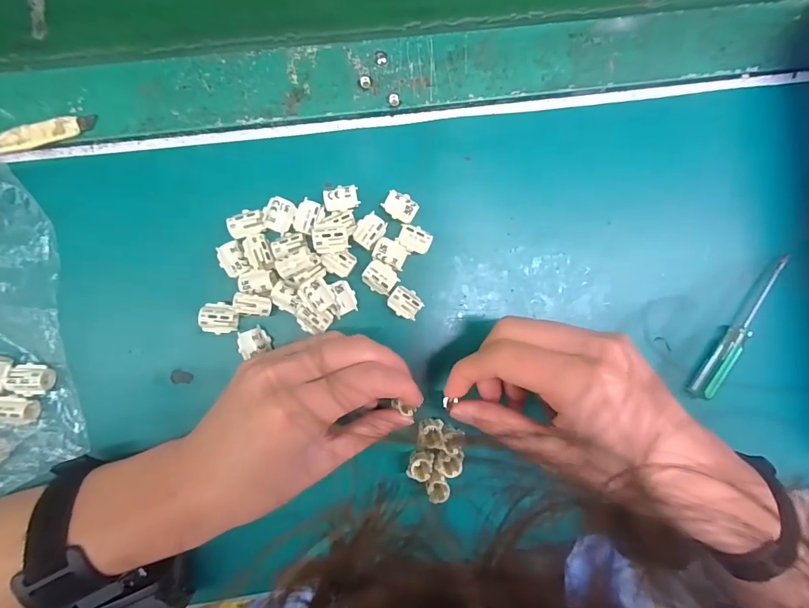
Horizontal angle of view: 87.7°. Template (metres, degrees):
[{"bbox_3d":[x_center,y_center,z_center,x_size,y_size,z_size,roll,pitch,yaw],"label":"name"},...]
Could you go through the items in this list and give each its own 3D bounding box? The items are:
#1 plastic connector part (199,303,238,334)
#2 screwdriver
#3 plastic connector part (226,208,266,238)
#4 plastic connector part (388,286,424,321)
[{"bbox_3d":[-0.120,0.009,0.272,0.022,0.009,0.020,11,85,-4],"label":"plastic connector part"},{"bbox_3d":[0.238,0.016,0.300,0.012,0.014,0.116,34,84,-2],"label":"screwdriver"},{"bbox_3d":[-0.102,-0.052,0.270,0.022,0.005,0.017,-11,87,-6],"label":"plastic connector part"},{"bbox_3d":[0.001,-0.001,0.282,0.022,0.010,0.018,33,84,-2],"label":"plastic connector part"}]

